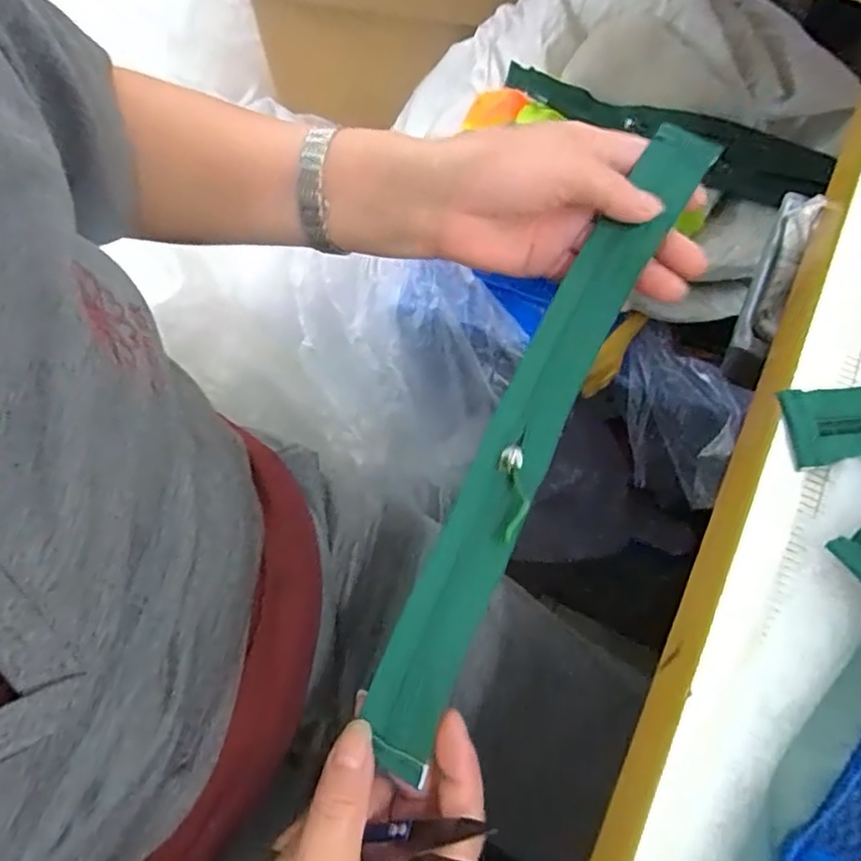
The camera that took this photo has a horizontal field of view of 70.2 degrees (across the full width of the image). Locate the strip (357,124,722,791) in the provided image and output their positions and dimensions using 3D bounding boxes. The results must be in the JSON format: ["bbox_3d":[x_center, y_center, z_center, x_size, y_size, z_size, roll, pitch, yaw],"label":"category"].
[{"bbox_3d":[0.049,-0.008,0.278,0.037,0.031,0.308,25,76,11],"label":"strip"}]

